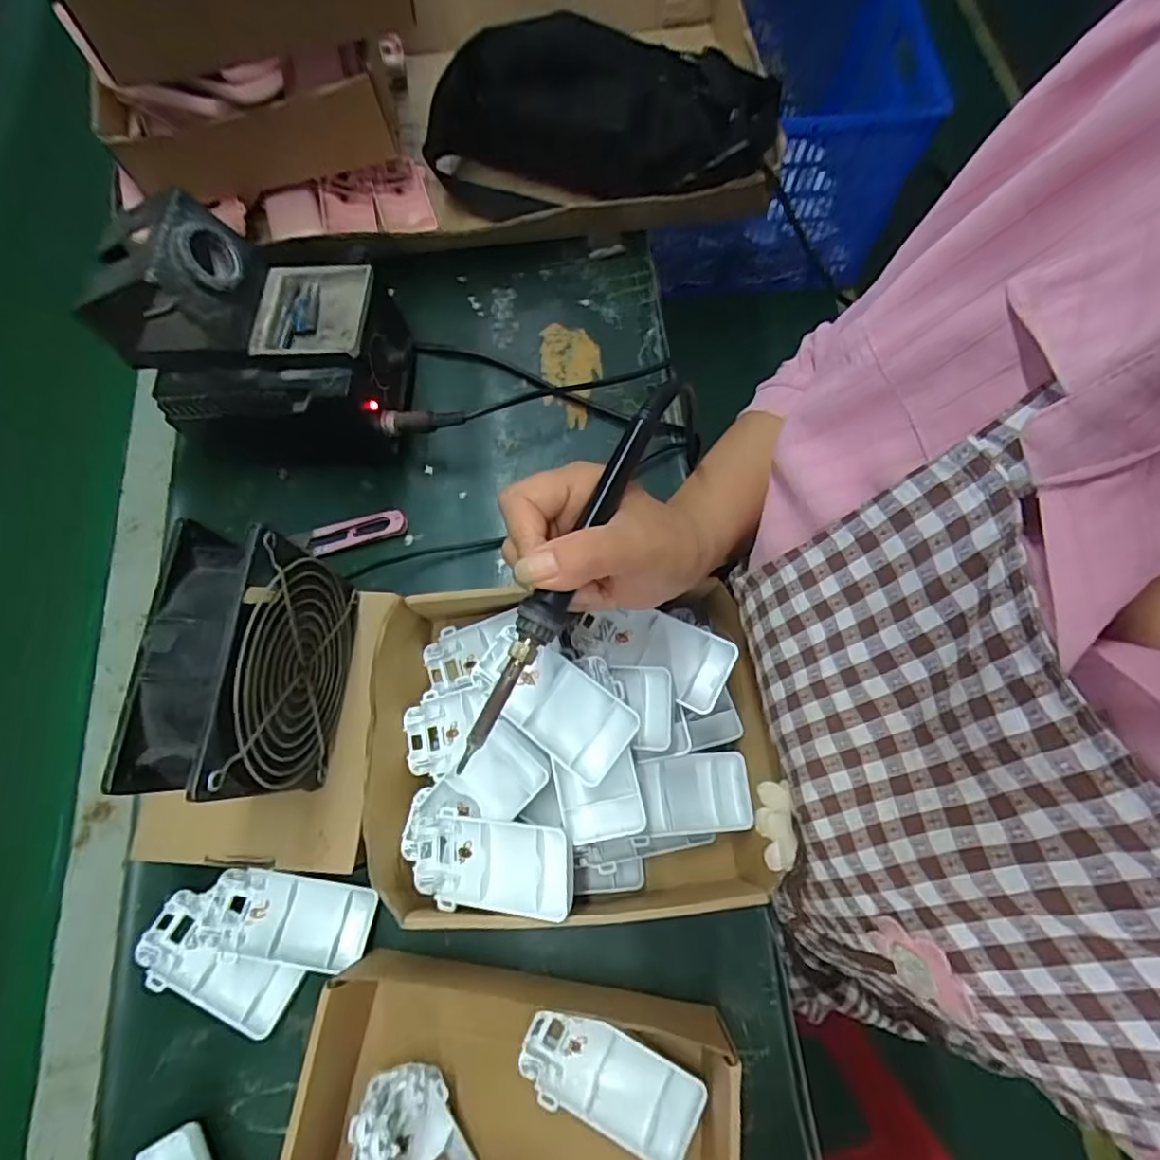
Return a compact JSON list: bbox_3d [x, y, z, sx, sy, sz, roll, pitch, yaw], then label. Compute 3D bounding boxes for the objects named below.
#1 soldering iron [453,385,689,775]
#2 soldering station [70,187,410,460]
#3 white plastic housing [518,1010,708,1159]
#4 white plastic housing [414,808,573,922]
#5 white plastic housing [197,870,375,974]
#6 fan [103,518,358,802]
[{"bbox_3d":[0.002,-0.010,0.291,0.024,0.035,0.216,28,79,8],"label":"soldering iron"},{"bbox_3d":[-0.221,-0.163,0.416,0.184,0.150,0.113,-5,71,-1],"label":"soldering station"},{"bbox_3d":[0.016,0.269,0.325,0.096,0.013,0.045,21,67,11],"label":"white plastic housing"},{"bbox_3d":[-0.050,0.154,0.329,0.096,0.018,0.046,-6,70,26],"label":"white plastic housing"},{"bbox_3d":[-0.176,0.205,0.365,0.096,0.012,0.046,10,50,-2],"label":"white plastic housing"},{"bbox_3d":[-0.164,0.046,0.308,0.048,0.111,0.116,5,71,2],"label":"fan"}]

